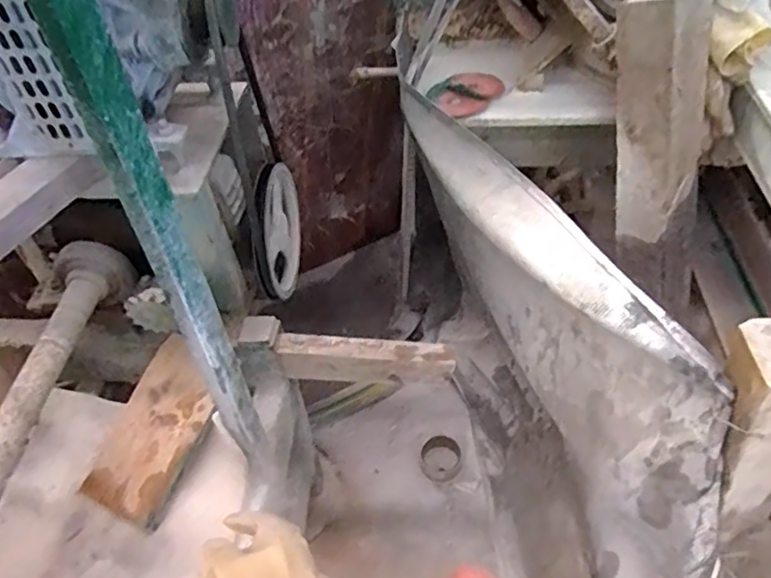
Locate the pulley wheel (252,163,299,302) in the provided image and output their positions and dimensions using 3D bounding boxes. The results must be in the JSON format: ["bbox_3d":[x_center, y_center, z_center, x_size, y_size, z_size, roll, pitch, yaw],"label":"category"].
[{"bbox_3d":[-0.173,-0.087,0.946,0.032,0.196,0.206,-1,47,6],"label":"pulley wheel"}]

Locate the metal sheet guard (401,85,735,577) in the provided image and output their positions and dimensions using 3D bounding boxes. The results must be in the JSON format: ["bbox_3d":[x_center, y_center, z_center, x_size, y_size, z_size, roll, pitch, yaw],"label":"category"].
[{"bbox_3d":[0.233,0.093,0.874,0.098,0.458,0.623,-21,48,-13],"label":"metal sheet guard"}]

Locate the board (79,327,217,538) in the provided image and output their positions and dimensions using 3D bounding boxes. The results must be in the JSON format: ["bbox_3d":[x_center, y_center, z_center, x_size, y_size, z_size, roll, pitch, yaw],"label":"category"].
[{"bbox_3d":[-0.316,0.193,0.837,0.126,0.022,0.232,20,74,17],"label":"board"}]

